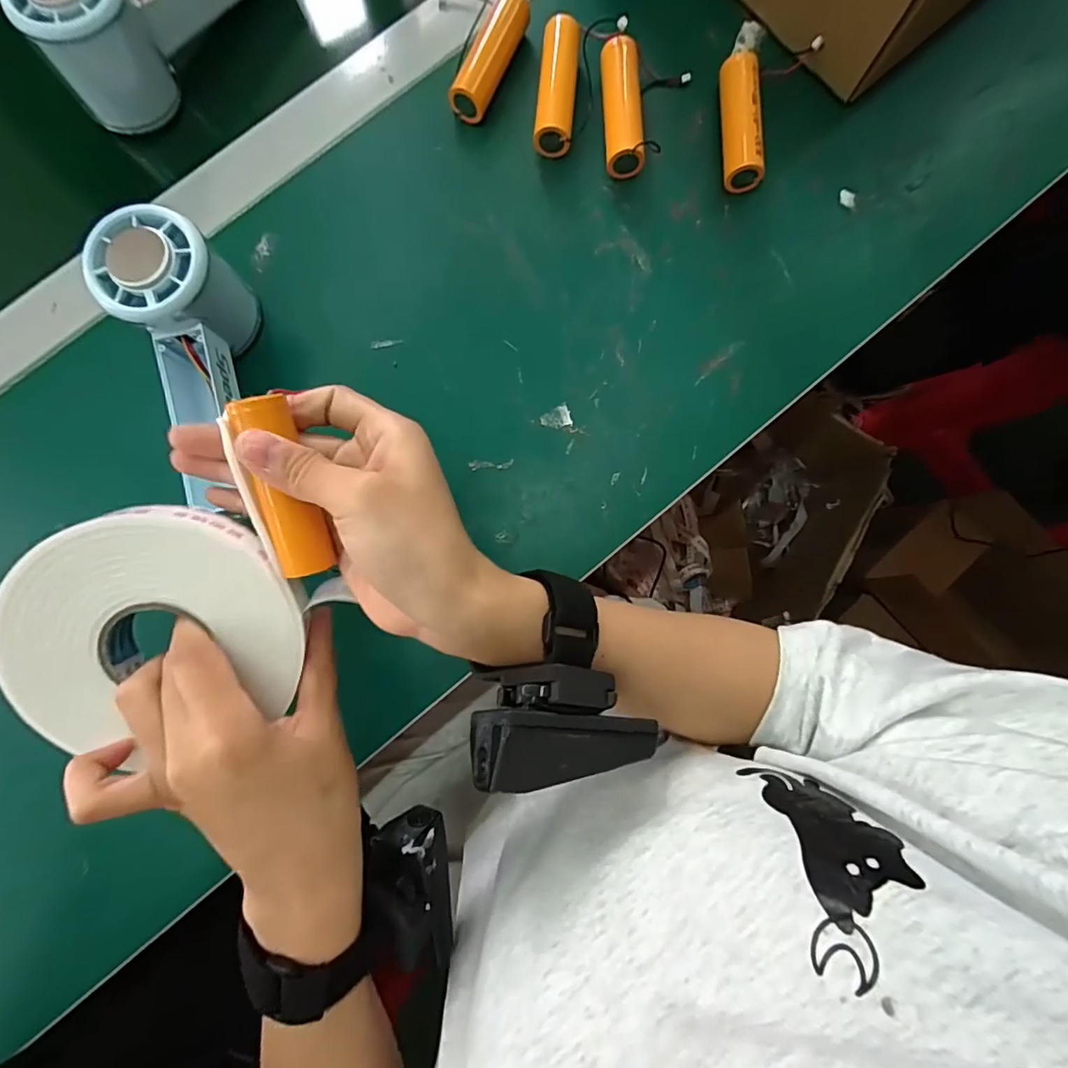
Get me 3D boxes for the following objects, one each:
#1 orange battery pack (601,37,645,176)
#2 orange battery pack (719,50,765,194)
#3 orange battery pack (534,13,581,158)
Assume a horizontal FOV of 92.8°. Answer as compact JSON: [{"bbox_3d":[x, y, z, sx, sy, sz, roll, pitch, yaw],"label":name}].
[{"bbox_3d":[0.052,-0.252,0.303,0.022,0.020,0.075,-2,85,-1],"label":"orange battery pack"},{"bbox_3d":[0.123,-0.246,0.304,0.021,0.022,0.074,-2,85,-1],"label":"orange battery pack"},{"bbox_3d":[0.014,-0.267,0.306,0.023,0.018,0.078,5,85,0],"label":"orange battery pack"}]

